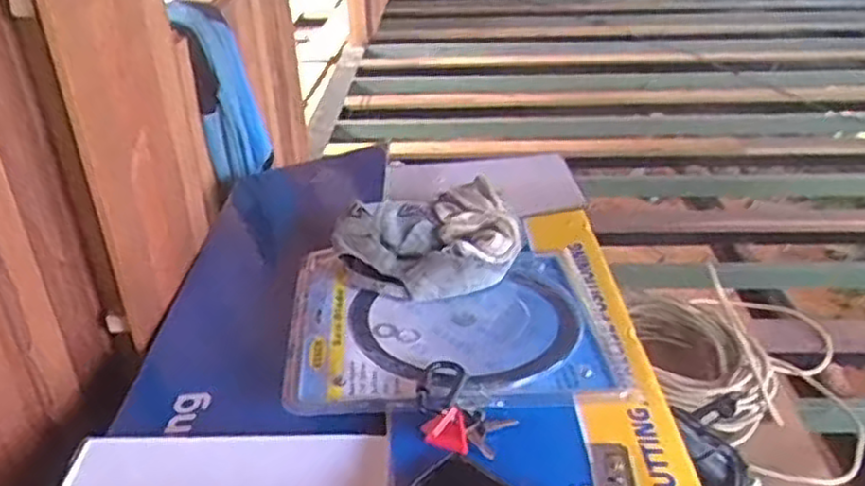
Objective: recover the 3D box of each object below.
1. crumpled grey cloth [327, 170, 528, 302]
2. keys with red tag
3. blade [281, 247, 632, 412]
[{"bbox_3d":[-0.001,0.001,0.883,0.223,0.059,0.161,-11,31,-15],"label":"crumpled grey cloth"},{"bbox_3d":[0.029,0.144,0.663,0.077,0.023,0.110,-6,30,-7],"label":"keys with red tag"},{"bbox_3d":[0.018,0.080,0.792,0.342,0.024,0.269,-6,30,-7],"label":"blade"}]

